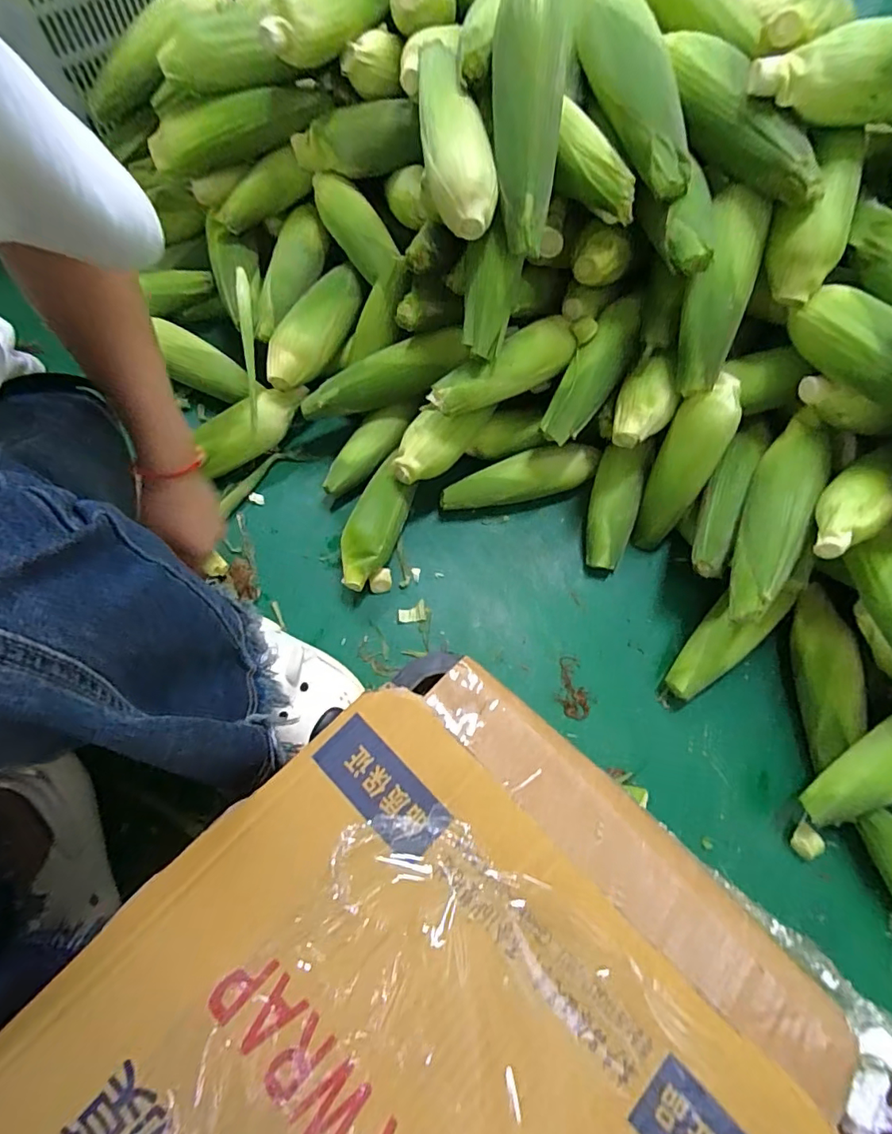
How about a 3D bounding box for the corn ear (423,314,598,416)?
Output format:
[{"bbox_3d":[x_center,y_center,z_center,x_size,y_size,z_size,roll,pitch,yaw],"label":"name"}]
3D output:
[{"bbox_3d":[0.075,-0.230,0.594,0.206,0.047,0.051,-34,73,-15],"label":"corn ear"}]

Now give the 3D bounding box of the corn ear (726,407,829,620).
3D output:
[{"bbox_3d":[0.358,-0.059,0.558,0.057,0.059,0.245,24,69,7],"label":"corn ear"}]

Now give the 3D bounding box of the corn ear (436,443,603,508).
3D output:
[{"bbox_3d":[0.097,-0.115,0.679,0.214,0.051,0.049,-12,68,-7],"label":"corn ear"}]

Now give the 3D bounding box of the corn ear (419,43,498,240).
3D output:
[{"bbox_3d":[0.007,-0.426,0.510,0.064,0.055,0.214,-5,68,-4],"label":"corn ear"}]

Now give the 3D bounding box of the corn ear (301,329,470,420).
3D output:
[{"bbox_3d":[-0.072,-0.235,0.649,0.232,0.059,0.047,-18,68,12],"label":"corn ear"}]

